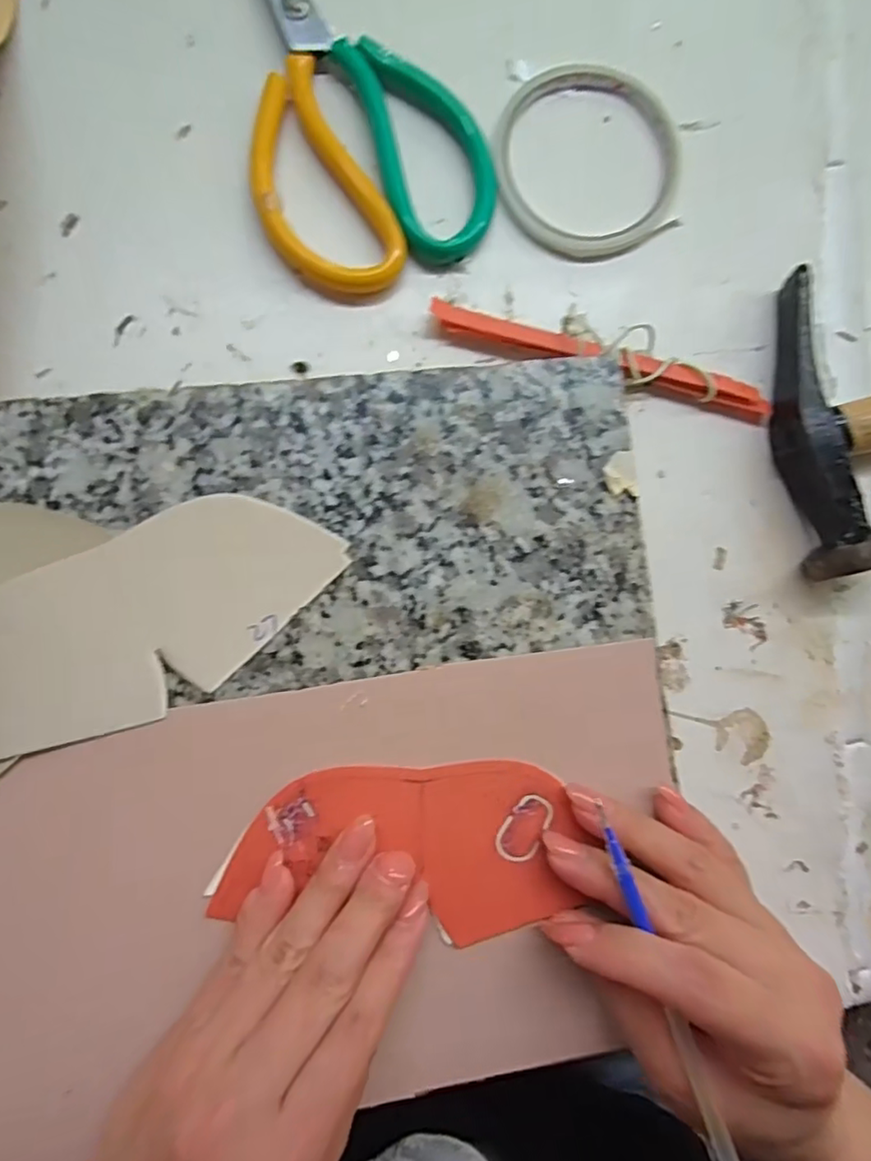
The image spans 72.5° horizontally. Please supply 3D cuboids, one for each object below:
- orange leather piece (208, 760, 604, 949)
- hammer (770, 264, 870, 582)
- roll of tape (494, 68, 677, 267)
[{"bbox_3d":[-0.012,0.101,0.225,0.128,0.005,0.064,6,87,-7],"label":"orange leather piece"},{"bbox_3d":[0.267,-0.088,0.280,0.224,0.032,0.134,-10,89,-7],"label":"hammer"},{"bbox_3d":[0.071,-0.195,0.274,0.086,0.006,0.089,-4,88,-7],"label":"roll of tape"}]

